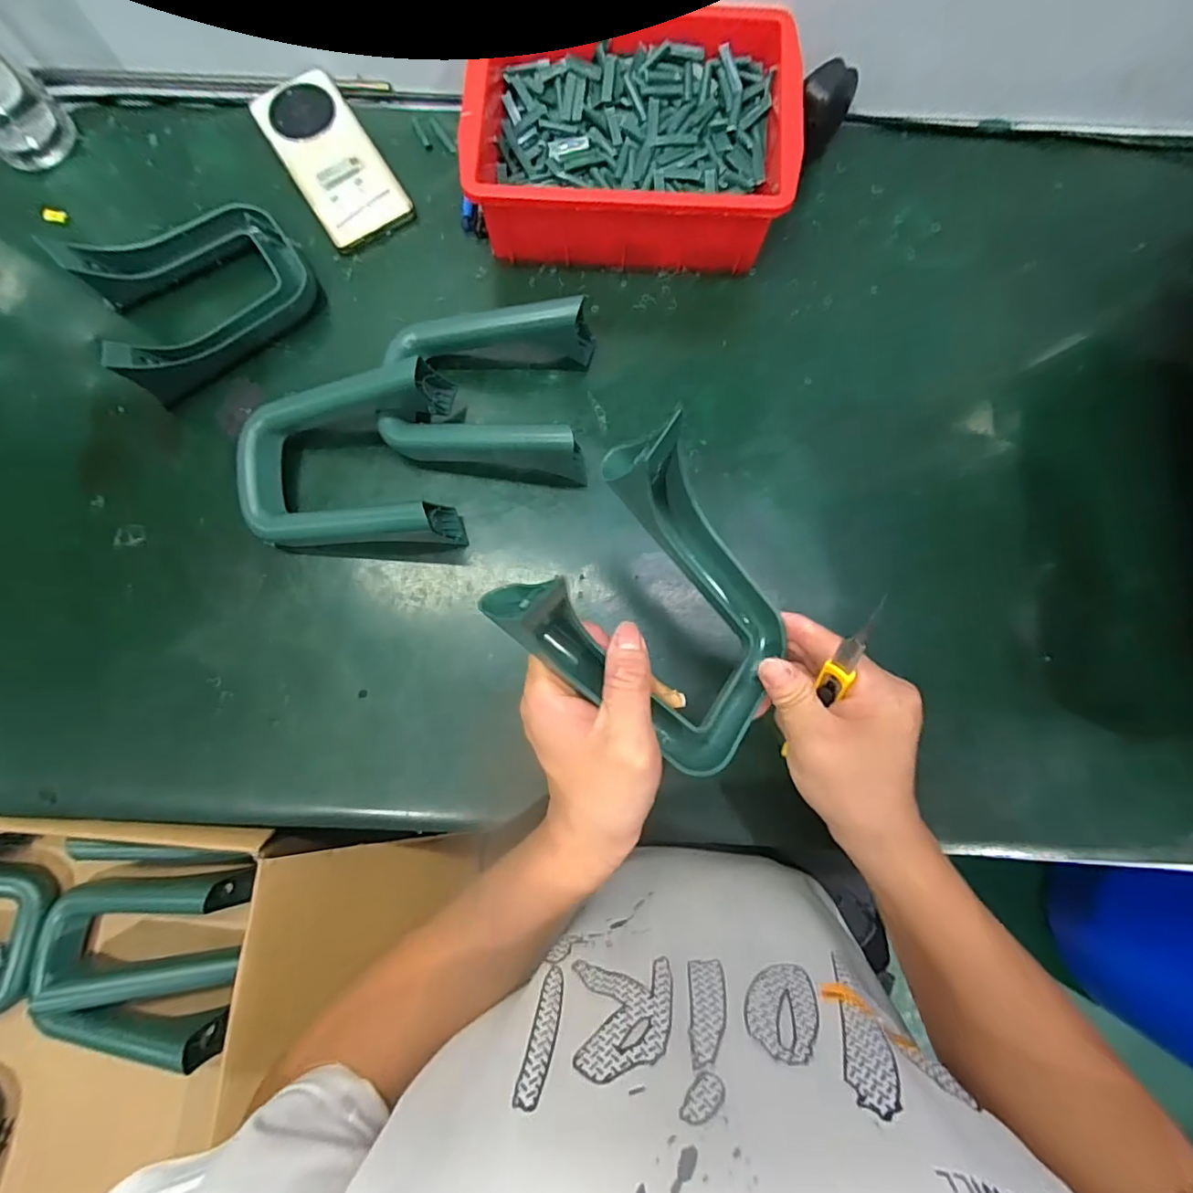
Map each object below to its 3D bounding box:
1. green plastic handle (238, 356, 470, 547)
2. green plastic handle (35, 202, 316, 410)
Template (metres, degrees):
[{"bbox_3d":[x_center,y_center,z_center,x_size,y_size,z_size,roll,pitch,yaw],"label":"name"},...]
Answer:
[{"bbox_3d":[-0.187,-0.101,0.406,0.161,0.053,0.136,-7,80,-1],"label":"green plastic handle"},{"bbox_3d":[-0.321,-0.251,0.431,0.161,0.048,0.127,-40,82,-6],"label":"green plastic handle"}]

